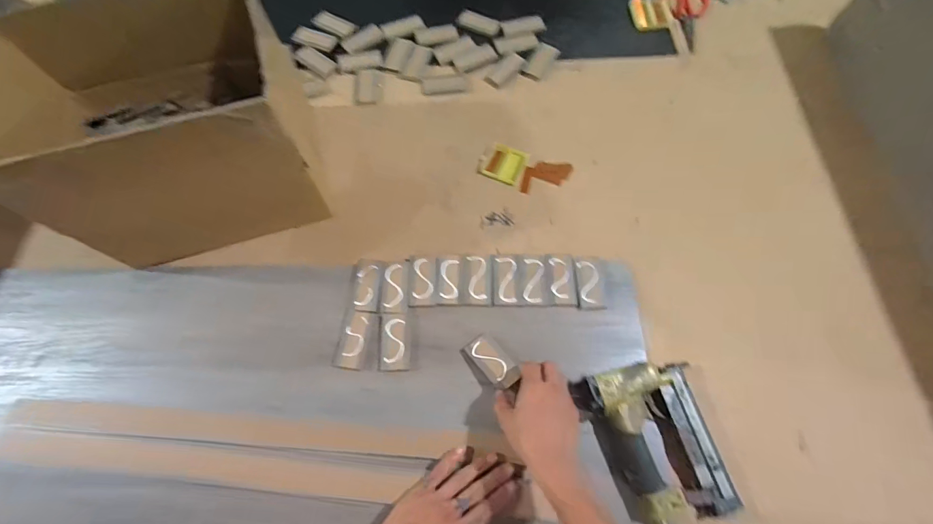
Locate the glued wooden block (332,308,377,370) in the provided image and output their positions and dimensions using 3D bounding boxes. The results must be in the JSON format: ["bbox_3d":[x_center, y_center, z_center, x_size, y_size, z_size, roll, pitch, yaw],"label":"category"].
[{"bbox_3d":[-0.157,0.108,0.570,0.043,0.008,0.081,10,68,4],"label":"glued wooden block"}]

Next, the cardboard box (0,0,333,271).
[{"bbox_3d":[-0.410,-0.190,0.576,0.334,0.239,0.270,-16,69,-7],"label":"cardboard box"}]

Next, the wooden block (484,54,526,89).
[{"bbox_3d":[0.074,-0.367,0.777,0.040,0.010,0.085,38,73,14],"label":"wooden block"}]

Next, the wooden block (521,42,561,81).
[{"bbox_3d":[0.146,-0.392,0.795,0.044,0.010,0.091,31,71,12],"label":"wooden block"}]

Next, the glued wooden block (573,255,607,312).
[{"bbox_3d":[0.182,0.029,0.603,0.040,0.012,0.088,1,68,0],"label":"glued wooden block"}]

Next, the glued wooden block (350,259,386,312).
[{"bbox_3d":[-0.146,0.034,0.608,0.042,0.017,0.083,3,68,1],"label":"glued wooden block"}]

